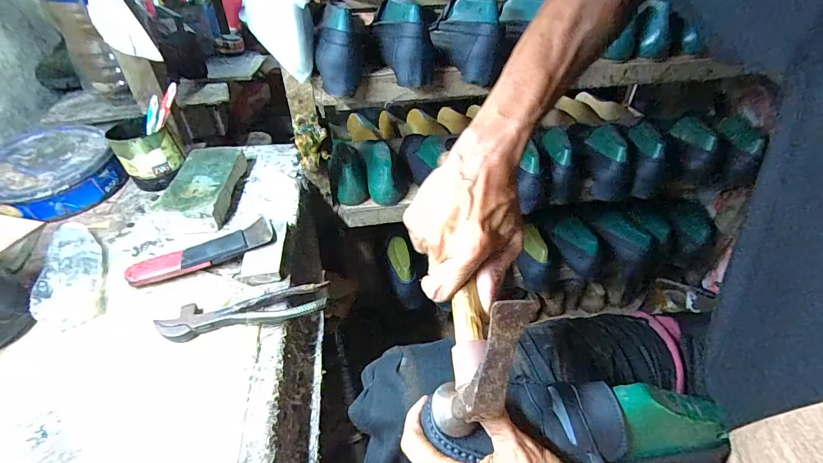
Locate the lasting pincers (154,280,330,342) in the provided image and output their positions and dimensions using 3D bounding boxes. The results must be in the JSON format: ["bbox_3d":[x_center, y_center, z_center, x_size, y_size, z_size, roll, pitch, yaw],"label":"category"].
[{"bbox_3d":[-0.190,0.092,0.437,0.182,0.027,0.043,-7,40,-8],"label":"lasting pincers"}]

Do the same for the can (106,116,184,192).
[{"bbox_3d":[-0.435,-0.130,0.626,0.081,0.090,0.092,-30,50,-29],"label":"can"}]

